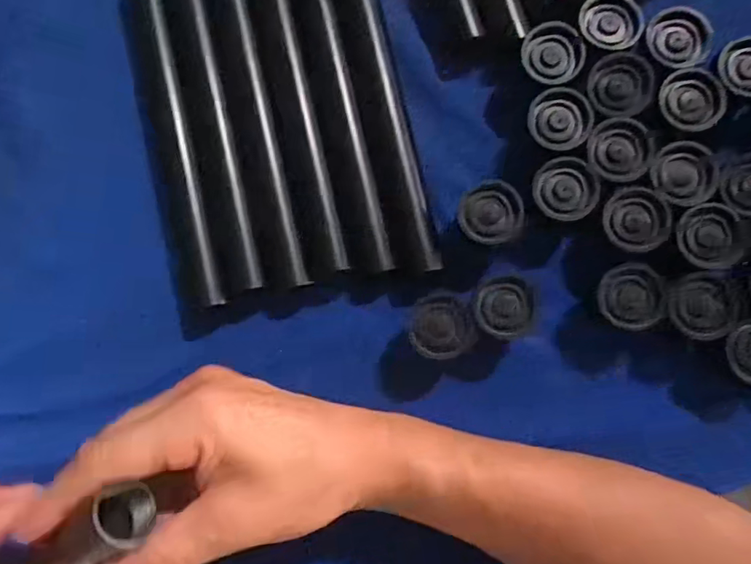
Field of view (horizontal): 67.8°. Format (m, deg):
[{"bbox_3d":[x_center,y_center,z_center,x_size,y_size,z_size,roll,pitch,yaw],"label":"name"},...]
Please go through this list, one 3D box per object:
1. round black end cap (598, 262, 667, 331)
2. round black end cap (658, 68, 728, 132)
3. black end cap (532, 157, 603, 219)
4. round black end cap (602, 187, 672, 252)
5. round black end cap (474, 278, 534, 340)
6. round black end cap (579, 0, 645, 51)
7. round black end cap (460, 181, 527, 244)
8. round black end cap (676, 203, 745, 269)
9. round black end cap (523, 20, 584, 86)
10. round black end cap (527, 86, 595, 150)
[{"bbox_3d":[0.137,0.008,0.301,0.032,0.020,0.033,0,85,2],"label":"round black end cap"},{"bbox_3d":[0.171,-0.097,0.300,0.033,0.010,0.031,0,85,2],"label":"round black end cap"},{"bbox_3d":[0.104,-0.051,0.305,0.033,0.005,0.033,0,85,2],"label":"black end cap"},{"bbox_3d":[0.140,-0.034,0.299,0.034,0.006,0.034,0,85,2],"label":"round black end cap"},{"bbox_3d":[0.069,0.014,0.309,0.031,0.021,0.032,0,85,2],"label":"round black end cap"},{"bbox_3d":[0.130,-0.144,0.313,0.033,0.011,0.033,0,85,2],"label":"round black end cap"},{"bbox_3d":[0.063,-0.038,0.307,0.033,0.010,0.035,0,85,2],"label":"round black end cap"},{"bbox_3d":[0.176,-0.024,0.295,0.031,0.008,0.032,0,85,2],"label":"round black end cap"},{"bbox_3d":[0.099,-0.127,0.311,0.031,0.007,0.034,0,85,2],"label":"round black end cap"},{"bbox_3d":[0.103,-0.090,0.310,0.032,0.008,0.035,0,85,2],"label":"round black end cap"}]

